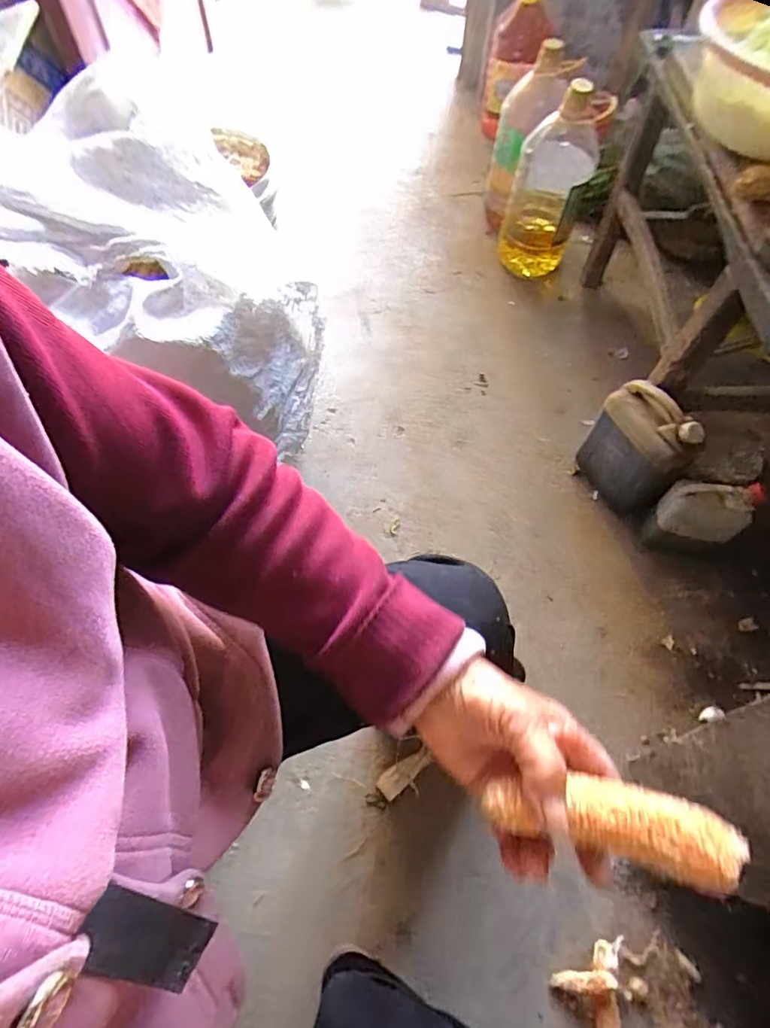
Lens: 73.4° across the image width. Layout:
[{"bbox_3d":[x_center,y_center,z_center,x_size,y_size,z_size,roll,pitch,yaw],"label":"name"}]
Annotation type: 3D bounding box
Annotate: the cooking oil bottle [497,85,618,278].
[{"bbox_3d":[0.356,-0.712,1.125,0.162,0.340,0.109,15,61,9],"label":"cooking oil bottle"}]

